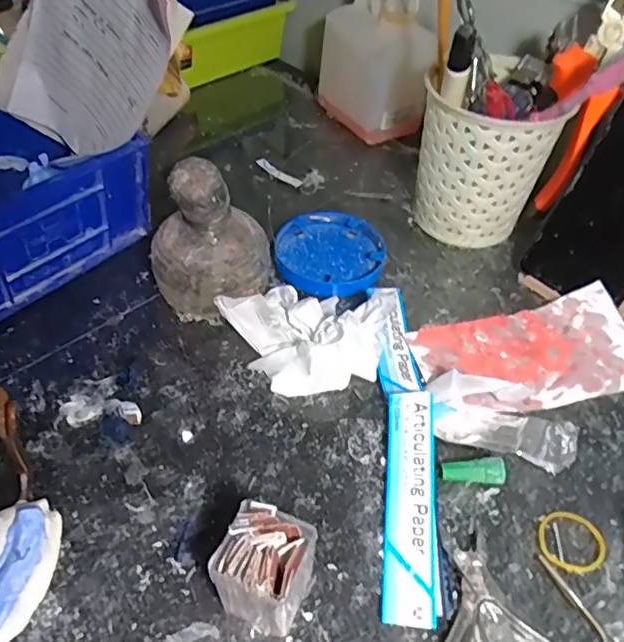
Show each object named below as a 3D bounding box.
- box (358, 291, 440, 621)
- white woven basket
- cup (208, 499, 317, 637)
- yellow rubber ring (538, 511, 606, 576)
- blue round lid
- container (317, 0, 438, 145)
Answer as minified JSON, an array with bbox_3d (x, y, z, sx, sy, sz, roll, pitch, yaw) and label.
[{"bbox_3d":[0.051,0.090,0.290,0.026,0.022,0.112,6,48,2],"label":"box"},{"bbox_3d":[0.125,-0.124,0.434,0.089,0.108,0.095,9,48,4],"label":"white woven basket"},{"bbox_3d":[-0.020,0.108,0.247,0.034,0.056,0.035,20,50,14],"label":"cup"},{"bbox_3d":[0.132,0.111,0.290,0.034,0.004,0.031,2,48,-2],"label":"yellow rubber ring"},{"bbox_3d":[0.013,-0.050,0.422,0.077,0.014,0.082,2,48,-2],"label":"blue round lid"},{"bbox_3d":[0.056,-0.235,0.526,0.057,0.117,0.109,-27,55,-25],"label":"container"}]

